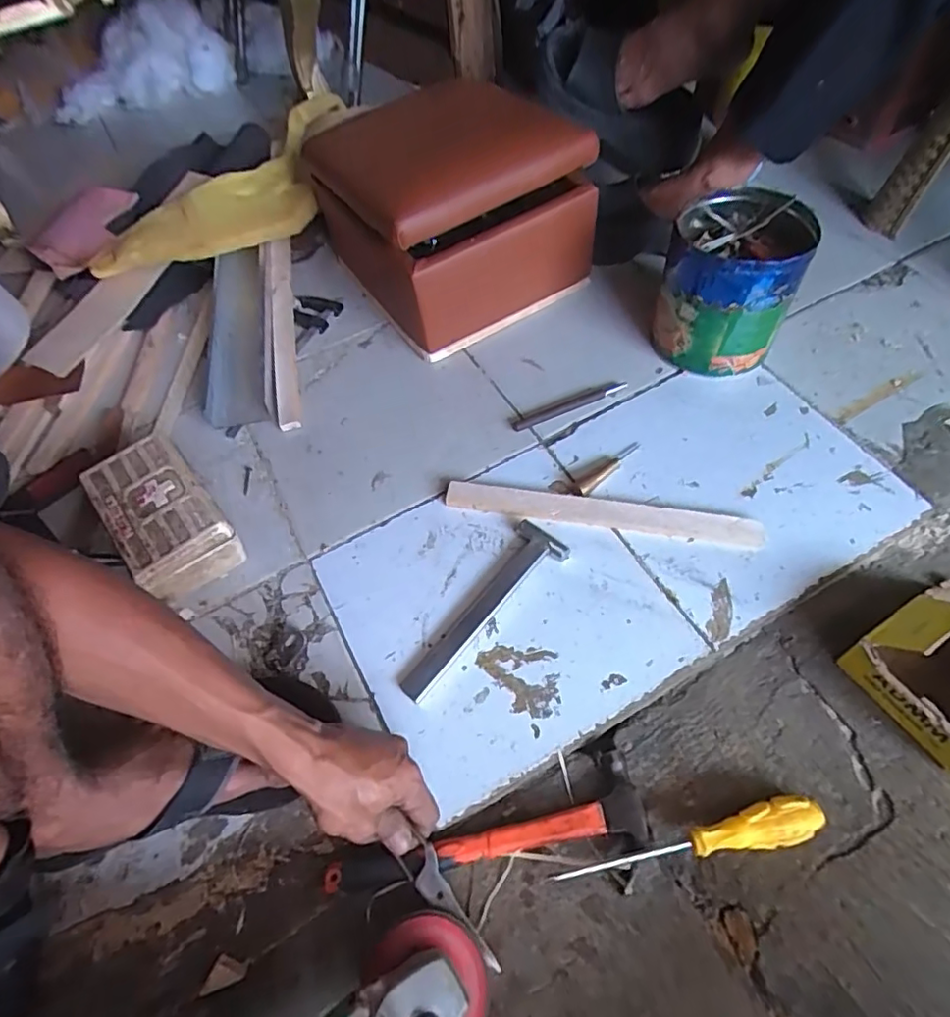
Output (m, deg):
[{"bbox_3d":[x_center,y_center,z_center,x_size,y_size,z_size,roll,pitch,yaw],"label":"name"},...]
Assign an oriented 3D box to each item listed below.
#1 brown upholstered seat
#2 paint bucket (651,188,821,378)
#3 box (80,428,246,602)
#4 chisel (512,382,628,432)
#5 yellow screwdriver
[{"bbox_3d":[-0.026,-0.420,0.797,0.313,0.210,0.310,-28,60,-13],"label":"brown upholstered seat"},{"bbox_3d":[0.302,-0.271,0.699,0.139,0.153,0.173,11,59,12],"label":"paint bucket"},{"bbox_3d":[-0.325,0.012,0.614,0.095,0.083,0.160,-36,62,-17],"label":"box"},{"bbox_3d":[0.117,-0.126,0.708,0.152,0.008,0.014,-22,59,-9],"label":"chisel"},{"bbox_3d":[0.170,0.266,0.454,0.214,0.030,0.032,-13,58,-4],"label":"yellow screwdriver"}]

